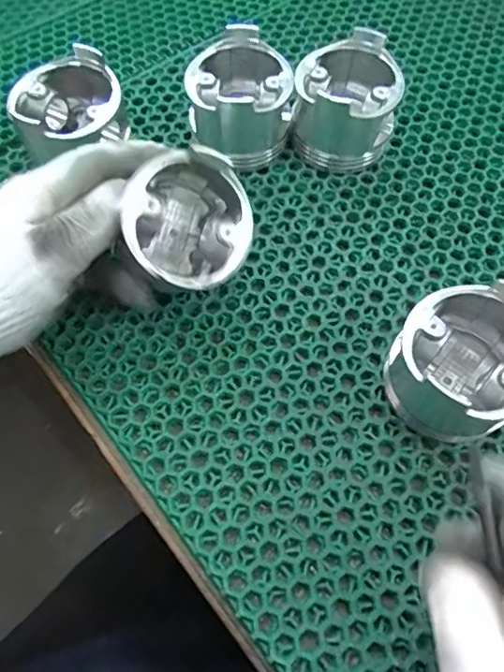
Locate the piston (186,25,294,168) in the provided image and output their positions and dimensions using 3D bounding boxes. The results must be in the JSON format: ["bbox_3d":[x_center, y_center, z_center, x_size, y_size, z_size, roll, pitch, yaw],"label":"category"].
[{"bbox_3d":[-0.007,-0.162,0.352,0.066,0.064,0.070,-2,65,1],"label":"piston"}]

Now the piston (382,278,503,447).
[{"bbox_3d":[0.112,0.011,0.269,0.068,0.069,0.069,-1,65,1],"label":"piston"}]

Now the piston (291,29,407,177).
[{"bbox_3d":[0.063,-0.159,0.354,0.065,0.060,0.074,7,65,5],"label":"piston"}]

